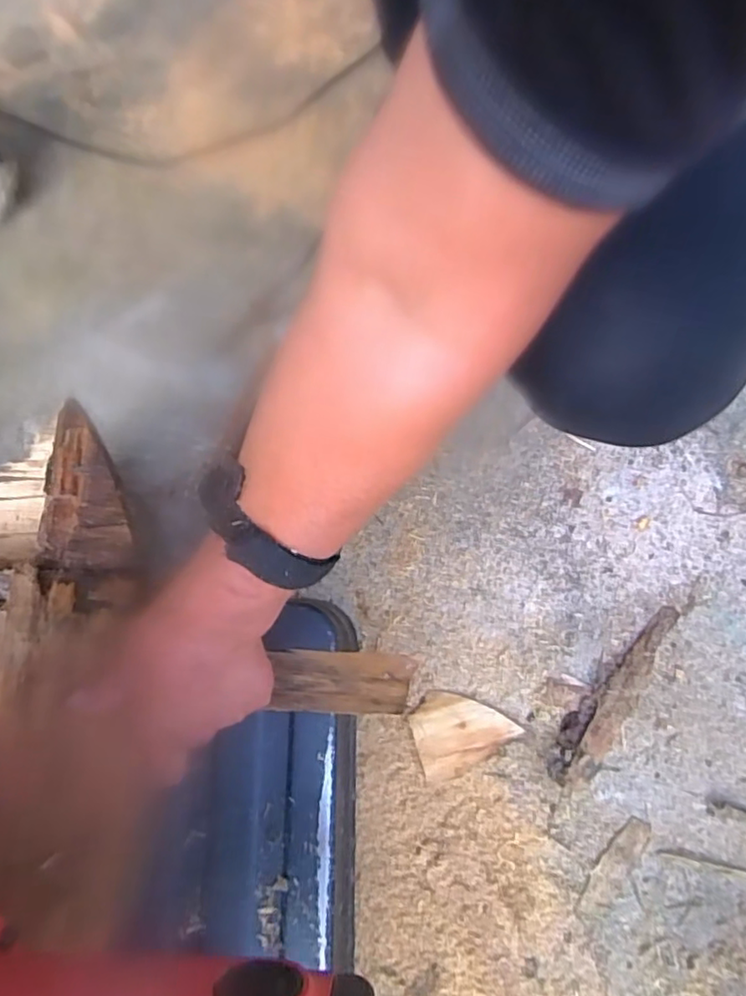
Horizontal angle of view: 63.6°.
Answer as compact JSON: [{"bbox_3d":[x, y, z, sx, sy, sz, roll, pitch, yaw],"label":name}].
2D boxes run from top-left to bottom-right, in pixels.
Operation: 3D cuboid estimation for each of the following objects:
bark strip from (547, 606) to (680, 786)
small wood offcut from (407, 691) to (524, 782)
[{"bbox_3d":[0.192,0.150,0.465,0.036,0.021,0.165,40,79,12],"label":"bark strip"},{"bbox_3d":[0.070,0.178,0.466,0.077,0.007,0.059,-18,74,-4],"label":"small wood offcut"}]

